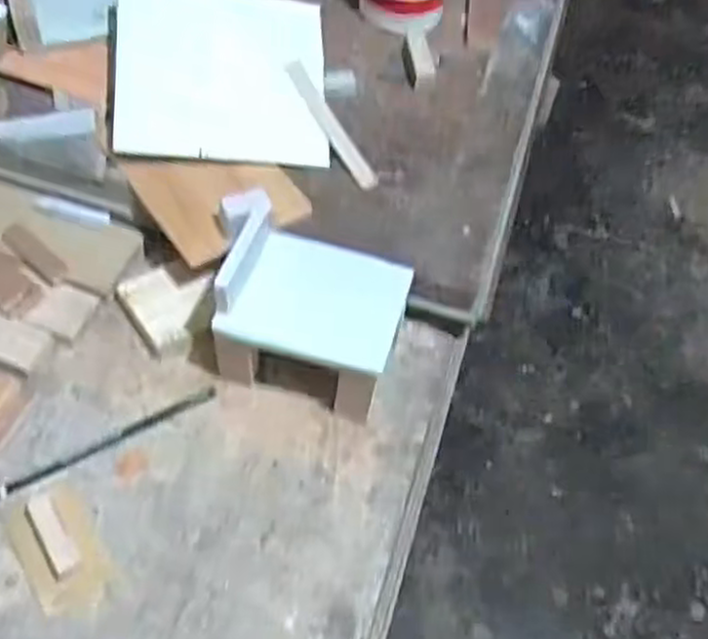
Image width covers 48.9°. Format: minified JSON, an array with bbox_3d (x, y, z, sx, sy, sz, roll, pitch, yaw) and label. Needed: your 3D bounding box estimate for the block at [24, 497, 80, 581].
[{"bbox_3d":[-0.185,0.132,0.475,0.017,0.006,0.052,-28,63,-23],"label":"block"}]

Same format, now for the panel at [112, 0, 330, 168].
[{"bbox_3d":[-0.105,-0.199,0.621,0.161,0.006,0.157,1,72,-15],"label":"panel"}]

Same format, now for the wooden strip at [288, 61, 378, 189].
[{"bbox_3d":[-0.018,-0.157,0.629,0.019,0.005,0.124,-25,77,-27],"label":"wooden strip"}]

